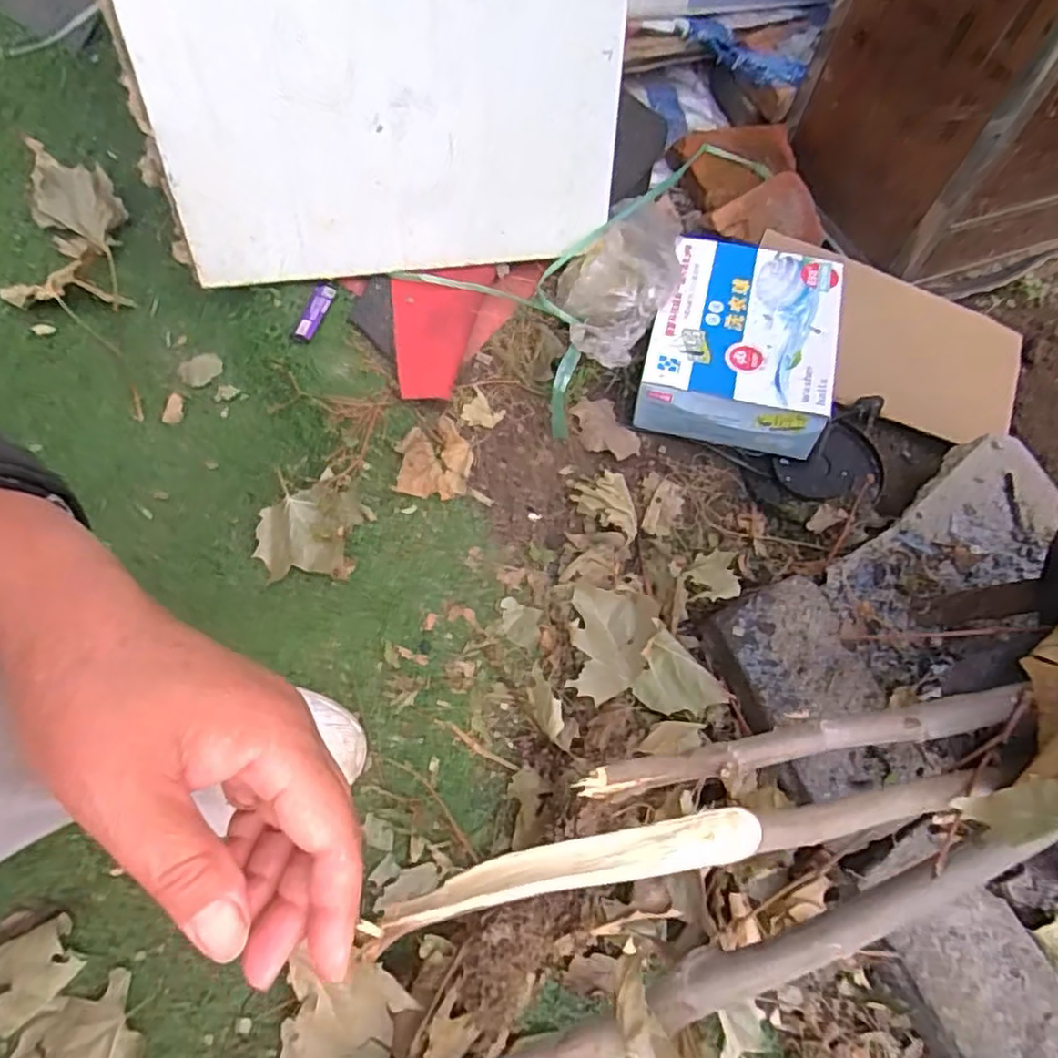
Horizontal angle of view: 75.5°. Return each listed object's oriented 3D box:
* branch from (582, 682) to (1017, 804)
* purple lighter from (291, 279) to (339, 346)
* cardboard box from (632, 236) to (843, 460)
[{"bbox_3d":[0.174,0.139,0.441,0.281,0.041,0.023,-8,69,-6],"label":"branch"},{"bbox_3d":[-0.239,-0.247,0.766,0.024,0.009,0.089,16,66,0],"label":"purple lighter"},{"bbox_3d":[0.242,-0.217,0.793,0.193,0.096,0.232,15,68,3],"label":"cardboard box"}]

